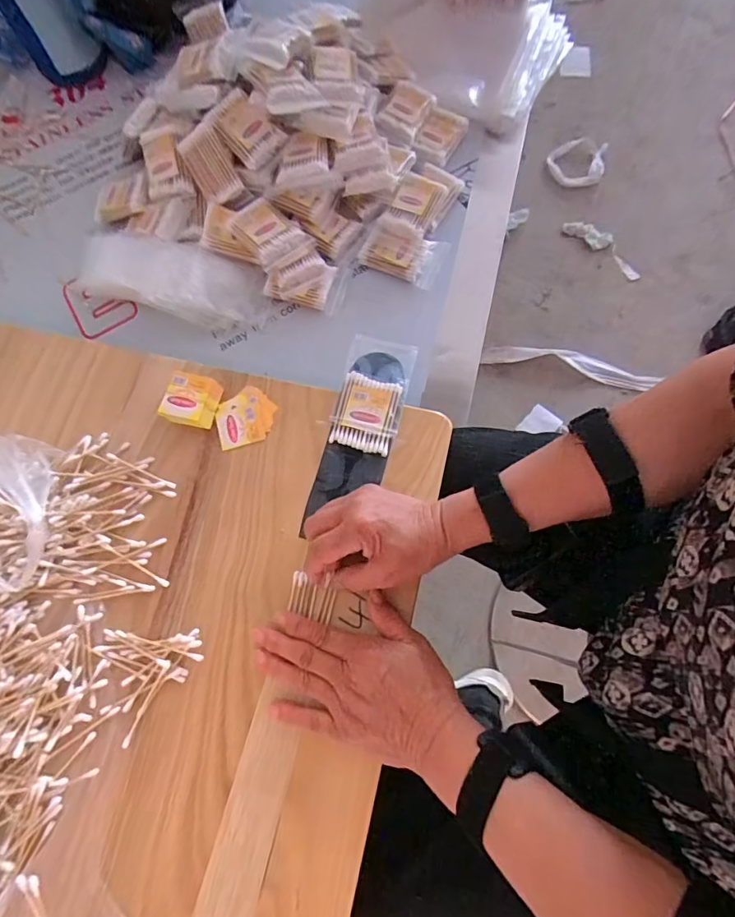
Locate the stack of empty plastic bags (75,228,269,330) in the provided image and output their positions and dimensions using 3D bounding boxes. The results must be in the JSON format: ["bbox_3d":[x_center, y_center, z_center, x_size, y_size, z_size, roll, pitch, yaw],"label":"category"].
[{"bbox_3d":[-0.231,-0.211,0.562,0.229,0.036,0.093,14,75,7],"label":"stack of empty plastic bags"}]

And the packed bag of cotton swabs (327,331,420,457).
[{"bbox_3d":[0.005,-0.064,0.464,0.064,0.006,0.117,13,75,7],"label":"packed bag of cotton swabs"}]

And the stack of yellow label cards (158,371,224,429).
[{"bbox_3d":[-0.169,-0.055,0.459,0.045,0.025,0.049,13,75,7],"label":"stack of yellow label cards"}]

